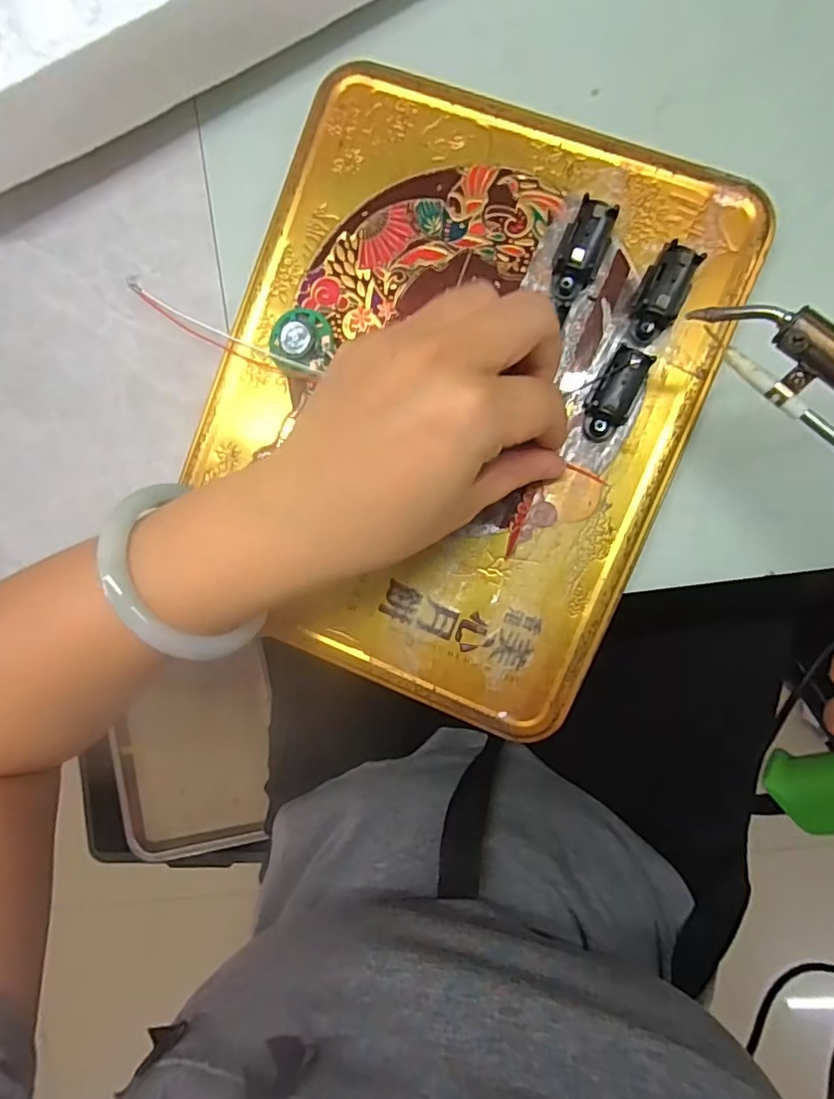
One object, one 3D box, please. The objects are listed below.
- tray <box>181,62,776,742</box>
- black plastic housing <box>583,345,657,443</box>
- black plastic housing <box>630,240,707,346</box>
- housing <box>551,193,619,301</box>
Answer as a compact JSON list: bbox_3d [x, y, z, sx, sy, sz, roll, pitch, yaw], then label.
[{"bbox_3d":[0.010,-0.060,0.233,0.193,0.021,0.237,22,92,5],"label":"tray"},{"bbox_3d":[0.077,-0.059,0.221,0.017,0.013,0.035,26,108,5],"label":"black plastic housing"},{"bbox_3d":[0.094,-0.097,0.218,0.017,0.014,0.034,31,93,5],"label":"black plastic housing"},{"bbox_3d":[0.064,-0.114,0.221,0.016,0.014,0.034,22,92,5],"label":"housing"}]

